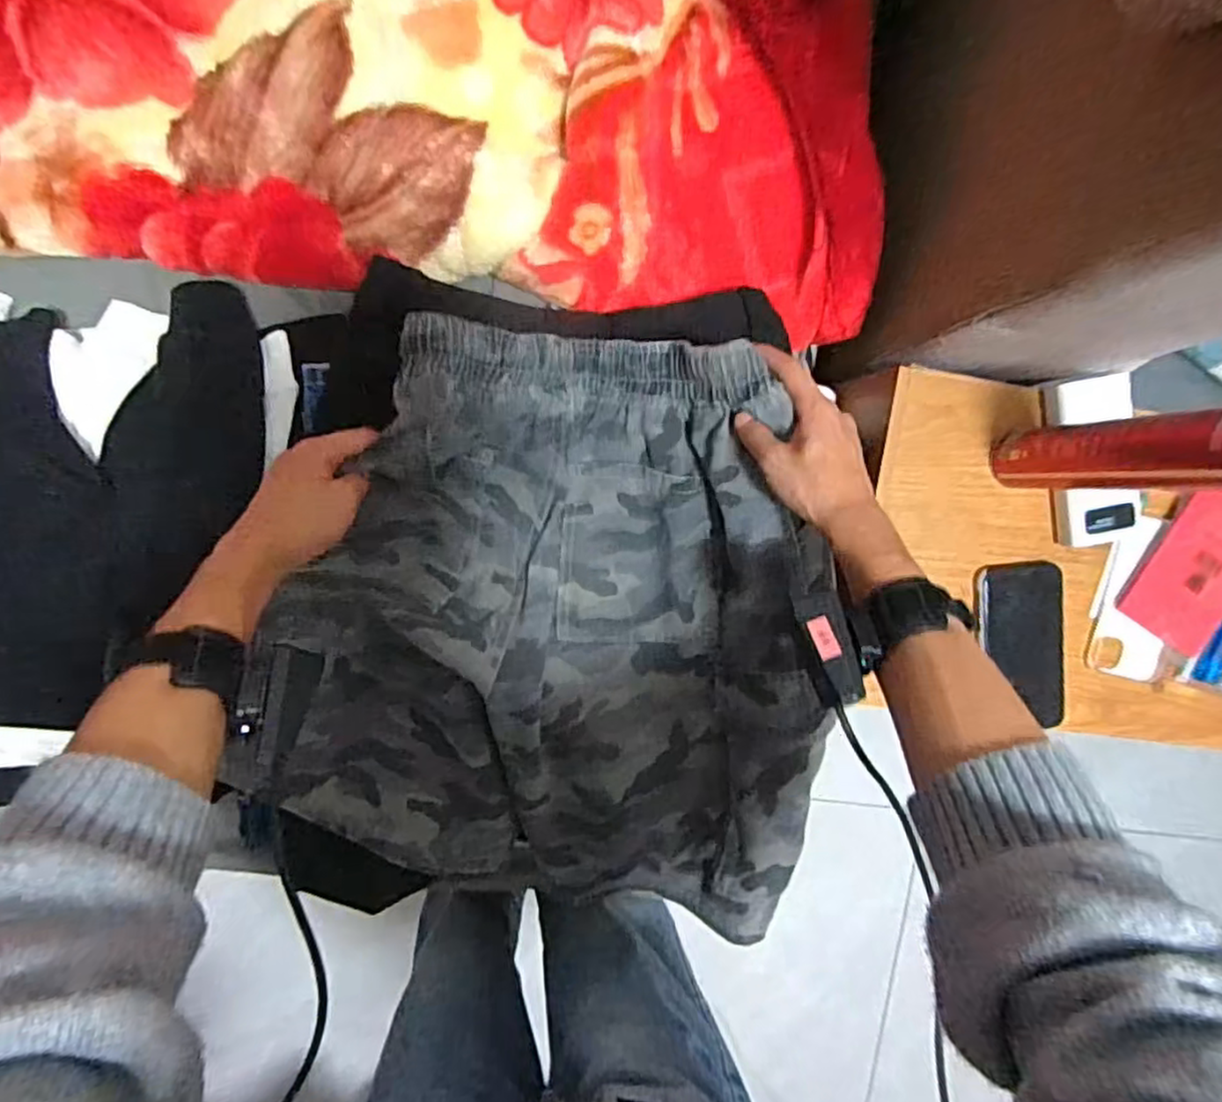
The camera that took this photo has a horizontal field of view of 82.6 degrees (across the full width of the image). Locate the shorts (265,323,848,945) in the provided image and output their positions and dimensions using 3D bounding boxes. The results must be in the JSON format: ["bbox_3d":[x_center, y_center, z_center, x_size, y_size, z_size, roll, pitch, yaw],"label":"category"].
[{"bbox_3d":[-0.053,0.072,0.584,0.435,0.108,0.481,4,97,-6],"label":"shorts"}]

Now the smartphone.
[{"bbox_3d":[0.378,0.084,0.631,0.081,0.015,0.148,-7,98,-5],"label":"smartphone"}]

